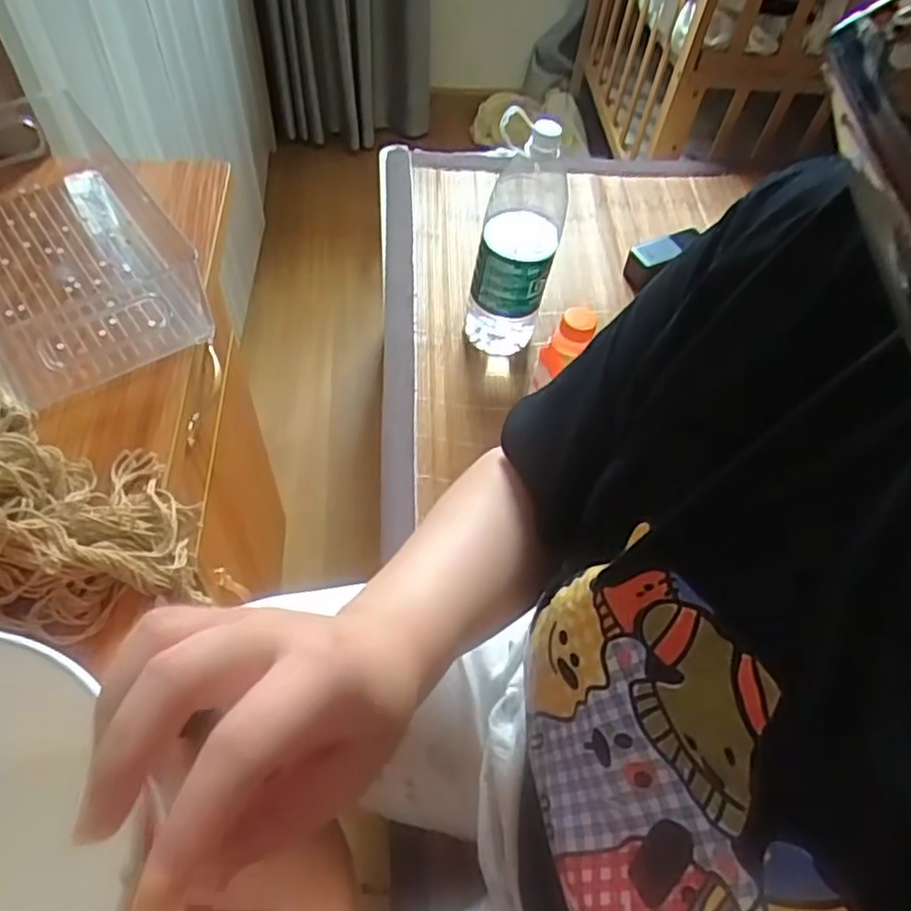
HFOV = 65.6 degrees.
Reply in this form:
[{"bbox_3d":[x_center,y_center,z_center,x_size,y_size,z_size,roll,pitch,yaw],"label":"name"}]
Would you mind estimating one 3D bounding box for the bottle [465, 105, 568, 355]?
[{"bbox_3d":[0.078,-0.279,0.916,0.111,0.332,0.117,9,54,3],"label":"bottle"}]

